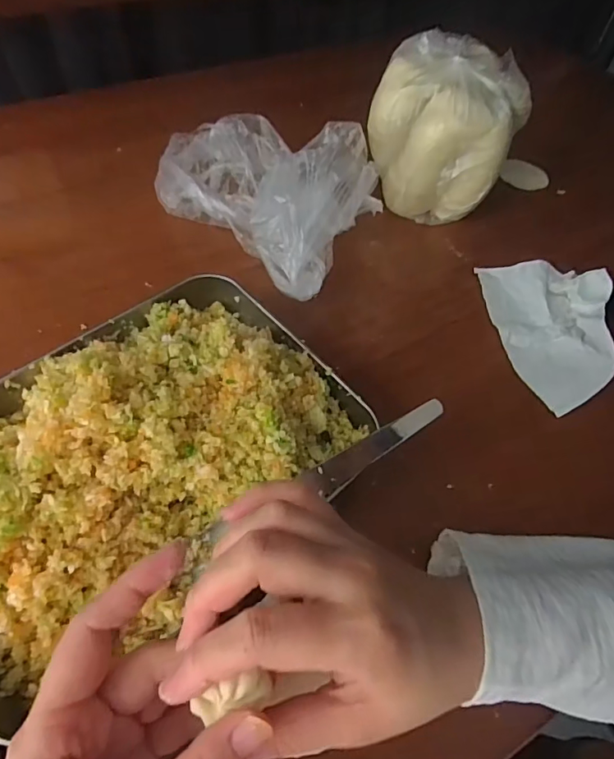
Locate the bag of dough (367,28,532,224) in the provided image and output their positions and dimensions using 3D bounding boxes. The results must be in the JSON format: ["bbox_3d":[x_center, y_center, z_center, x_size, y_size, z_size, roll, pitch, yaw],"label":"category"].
[{"bbox_3d":[0.134,-0.249,0.484,0.140,0.124,0.150,18,57,7],"label":"bag of dough"}]

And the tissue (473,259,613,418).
[{"bbox_3d":[0.212,-0.048,0.408,0.099,0.025,0.154,2,57,-4],"label":"tissue"}]

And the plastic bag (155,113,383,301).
[{"bbox_3d":[-0.038,-0.179,0.447,0.228,0.086,0.142,41,62,19],"label":"plastic bag"}]

